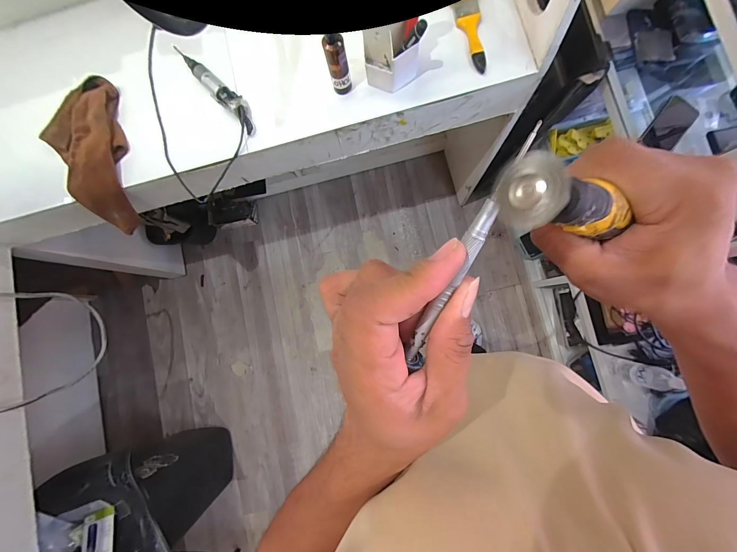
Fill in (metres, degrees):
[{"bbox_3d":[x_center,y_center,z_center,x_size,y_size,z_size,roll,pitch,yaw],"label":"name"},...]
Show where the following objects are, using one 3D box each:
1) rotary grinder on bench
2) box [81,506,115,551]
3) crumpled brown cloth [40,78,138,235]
[{"bbox_3d":[-0.316,-0.394,0.641,0.042,0.033,0.251,-44,82,0],"label":"rotary grinder on bench"},{"bbox_3d":[-0.773,0.764,0.885,0.081,0.025,0.162,-13,49,-20],"label":"box"},{"bbox_3d":[-0.602,-0.254,0.668,0.158,0.068,0.320,-6,98,5],"label":"crumpled brown cloth"}]

